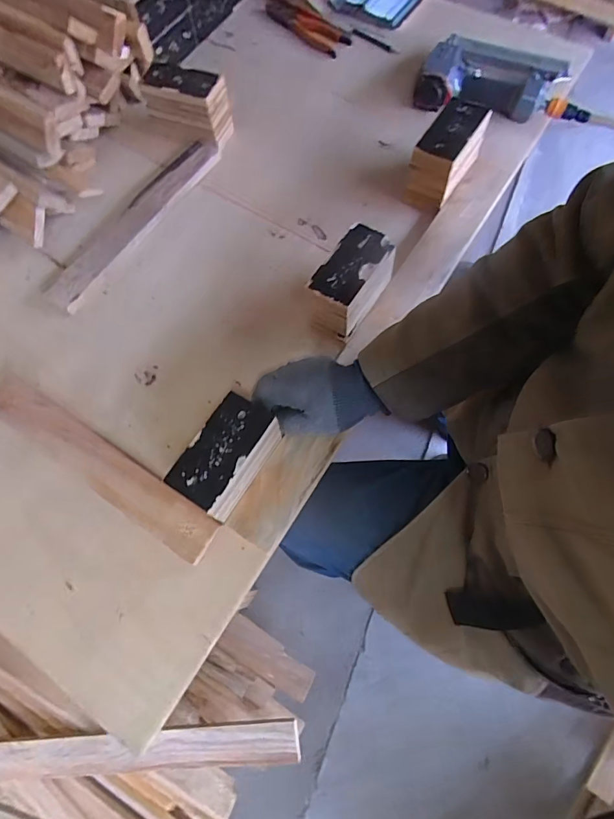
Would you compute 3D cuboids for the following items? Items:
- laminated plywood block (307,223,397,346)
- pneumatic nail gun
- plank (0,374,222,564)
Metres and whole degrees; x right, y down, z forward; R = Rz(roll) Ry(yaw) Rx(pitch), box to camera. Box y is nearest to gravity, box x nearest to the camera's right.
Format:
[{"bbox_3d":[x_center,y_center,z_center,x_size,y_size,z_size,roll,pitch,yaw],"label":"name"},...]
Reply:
[{"bbox_3d":[0.057,-0.154,0.562,0.068,0.093,0.124,33,74,14],"label":"laminated plywood block"},{"bbox_3d":[0.317,-0.527,0.700,0.265,0.053,0.156,15,70,9],"label":"pneumatic nail gun"},{"bbox_3d":[-0.253,0.061,0.521,0.347,0.018,0.052,31,74,14],"label":"plank"}]

